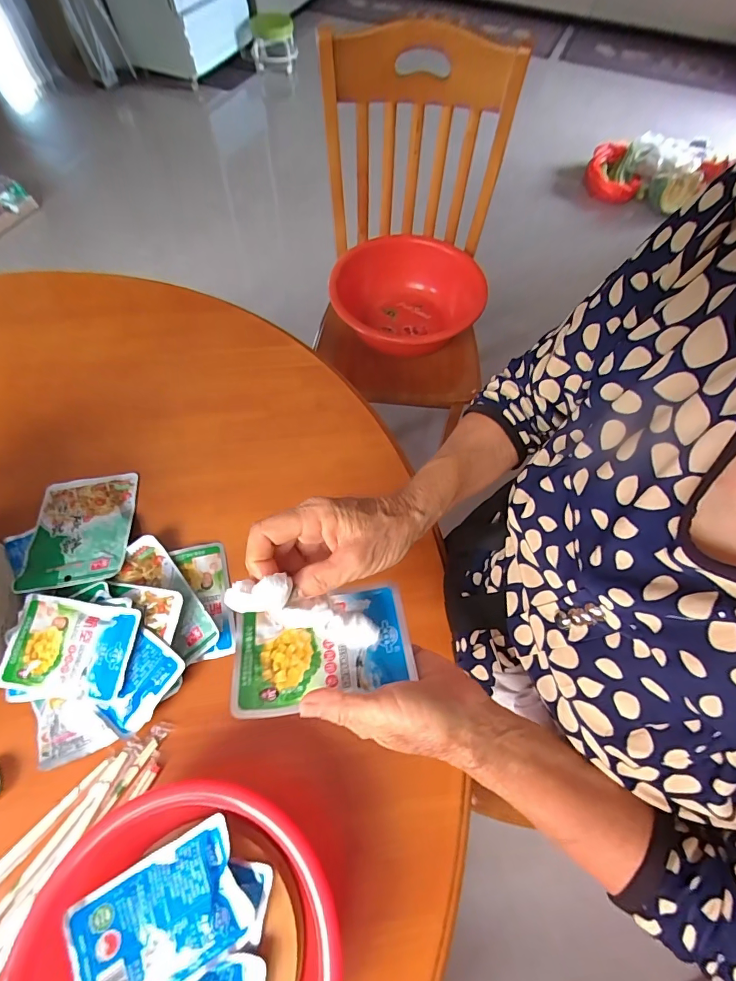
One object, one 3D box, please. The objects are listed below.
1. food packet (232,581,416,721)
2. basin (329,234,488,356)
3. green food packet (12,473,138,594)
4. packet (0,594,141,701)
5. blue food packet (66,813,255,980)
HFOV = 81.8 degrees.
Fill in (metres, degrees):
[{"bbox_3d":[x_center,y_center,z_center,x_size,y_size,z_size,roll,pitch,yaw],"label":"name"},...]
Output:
[{"bbox_3d":[-0.033,0.115,0.316,0.128,0.006,0.076,-10,47,-9],"label":"food packet"},{"bbox_3d":[0.116,-0.460,1.028,0.309,0.146,0.308,0,64,-1],"label":"basin"},{"bbox_3d":[-0.337,0.044,0.498,0.108,0.012,0.149,-10,53,-5],"label":"green food packet"},{"bbox_3d":[-0.295,0.154,0.419,0.127,0.007,0.088,4,74,5],"label":"packet"},{"bbox_3d":[-0.159,0.333,0.328,0.122,0.011,0.087,-27,67,-14],"label":"blue food packet"}]

